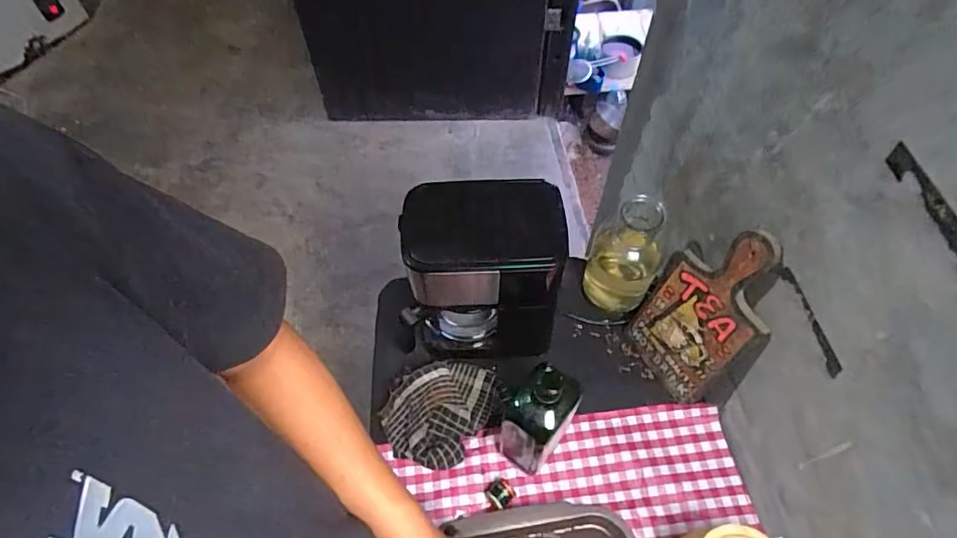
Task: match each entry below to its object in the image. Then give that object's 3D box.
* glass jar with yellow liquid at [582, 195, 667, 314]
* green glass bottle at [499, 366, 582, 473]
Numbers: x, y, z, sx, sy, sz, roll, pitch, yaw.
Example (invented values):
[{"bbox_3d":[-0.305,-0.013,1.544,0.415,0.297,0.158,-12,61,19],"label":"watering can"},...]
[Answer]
[{"bbox_3d":[0.223,-0.027,0.808,0.093,0.216,0.094,0,56,0],"label":"glass jar with yellow liquid"},{"bbox_3d":[0.072,0.178,0.655,0.068,0.218,0.079,35,63,21],"label":"green glass bottle"}]

